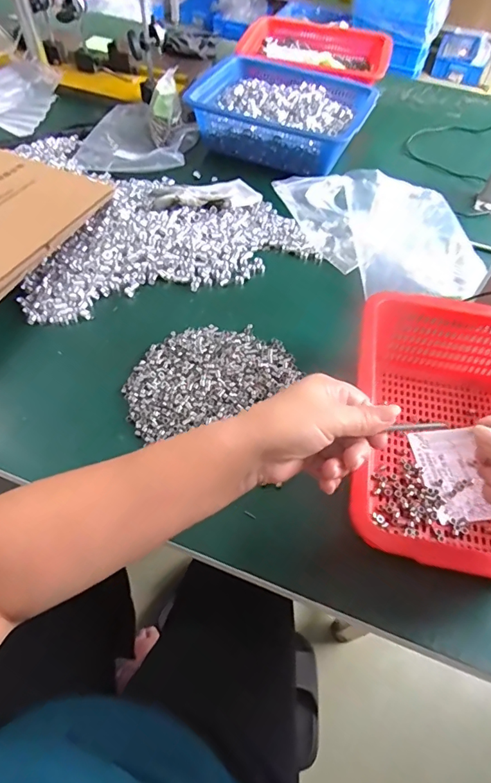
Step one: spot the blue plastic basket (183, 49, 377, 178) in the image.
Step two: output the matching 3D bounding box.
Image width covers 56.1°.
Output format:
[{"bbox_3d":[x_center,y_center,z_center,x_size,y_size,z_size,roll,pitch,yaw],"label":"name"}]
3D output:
[{"bbox_3d":[0.069,-0.519,0.873,0.310,0.096,0.217,25,57,14],"label":"blue plastic basket"}]

